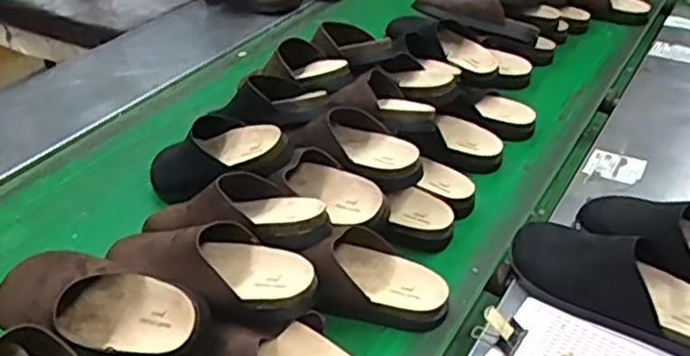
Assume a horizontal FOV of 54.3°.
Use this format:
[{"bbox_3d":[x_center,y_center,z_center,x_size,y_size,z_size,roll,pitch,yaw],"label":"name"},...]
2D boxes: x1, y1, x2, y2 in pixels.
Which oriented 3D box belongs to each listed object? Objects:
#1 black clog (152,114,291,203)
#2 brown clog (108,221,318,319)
[{"bbox_3d":[-0.205,-0.034,1.005,0.258,0.098,0.098,-14,24,33],"label":"black clog"},{"bbox_3d":[-0.172,0.114,0.823,0.270,0.080,0.112,3,36,4],"label":"brown clog"}]

